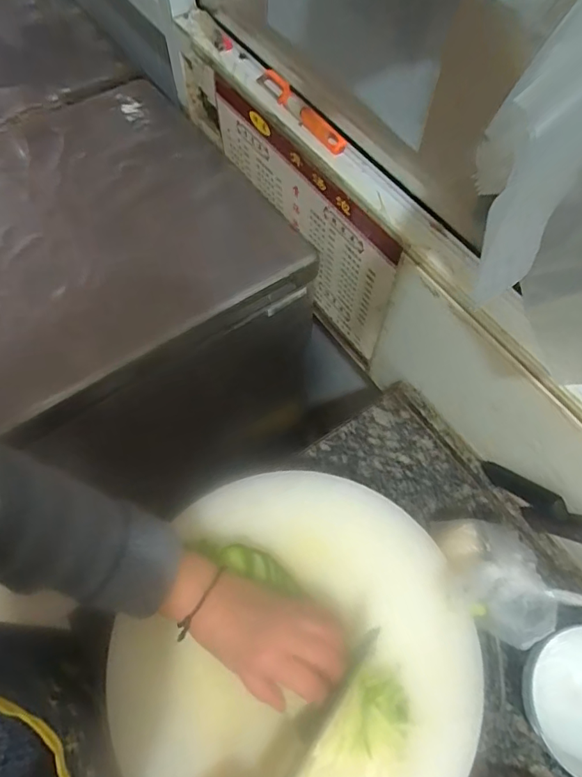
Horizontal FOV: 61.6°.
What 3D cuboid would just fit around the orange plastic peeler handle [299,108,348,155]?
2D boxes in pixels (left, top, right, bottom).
[{"bbox_3d":[0.042,-0.335,0.635,0.024,0.013,0.082,-32,68,-15],"label":"orange plastic peeler handle"}]

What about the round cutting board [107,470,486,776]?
[{"bbox_3d":[0.004,0.265,0.491,0.351,0.037,0.359,1,62,-2],"label":"round cutting board"}]

